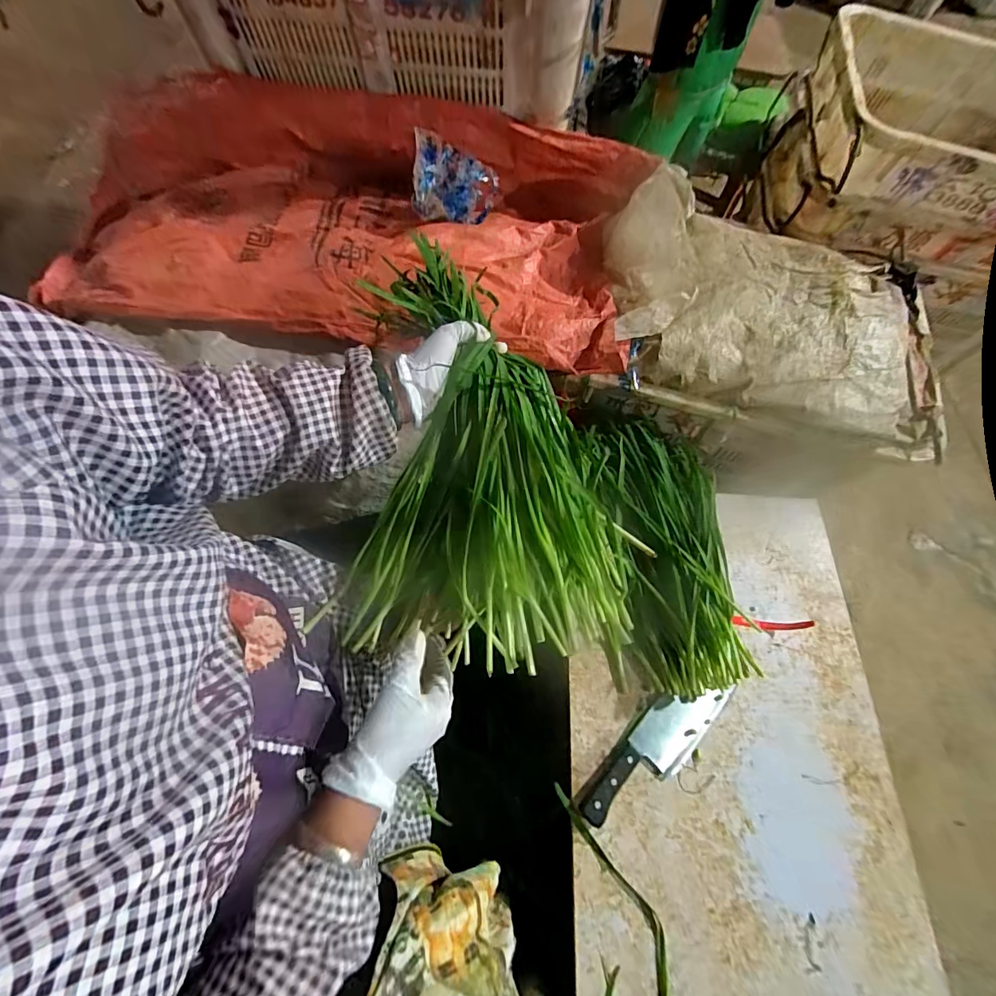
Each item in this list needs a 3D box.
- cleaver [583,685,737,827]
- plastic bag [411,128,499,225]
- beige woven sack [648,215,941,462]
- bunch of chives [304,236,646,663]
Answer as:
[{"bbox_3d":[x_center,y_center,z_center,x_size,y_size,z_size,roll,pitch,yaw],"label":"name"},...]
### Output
[{"bbox_3d":[0.204,0.315,0.570,0.239,0.021,0.069,-41,75,-18],"label":"cleaver"},{"bbox_3d":[-0.083,-0.510,0.743,0.141,0.114,0.087,-29,71,-15],"label":"plastic bag"},{"bbox_3d":[0.535,-0.309,0.775,0.478,0.074,0.408,18,67,5],"label":"beige woven sack"},{"bbox_3d":[-0.013,-0.048,0.494,0.279,0.118,0.421,3,67,-2],"label":"bunch of chives"}]

